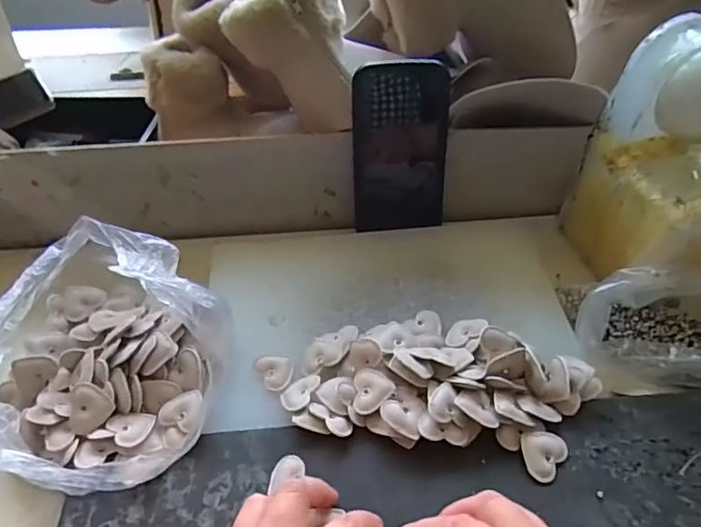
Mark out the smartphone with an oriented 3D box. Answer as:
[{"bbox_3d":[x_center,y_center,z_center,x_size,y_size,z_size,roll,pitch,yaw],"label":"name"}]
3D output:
[{"bbox_3d":[0.045,-0.103,0.507,0.083,0.154,0.006,-2,31,-1],"label":"smartphone"}]

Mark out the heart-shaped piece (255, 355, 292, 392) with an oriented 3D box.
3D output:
[{"bbox_3d":[-0.058,0.083,0.425,0.027,0.009,0.028,-1,45,1],"label":"heart-shaped piece"}]

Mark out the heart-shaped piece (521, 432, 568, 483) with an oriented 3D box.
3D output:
[{"bbox_3d":[0.131,0.127,0.371,0.031,0.007,0.031,-1,45,1],"label":"heart-shaped piece"}]

